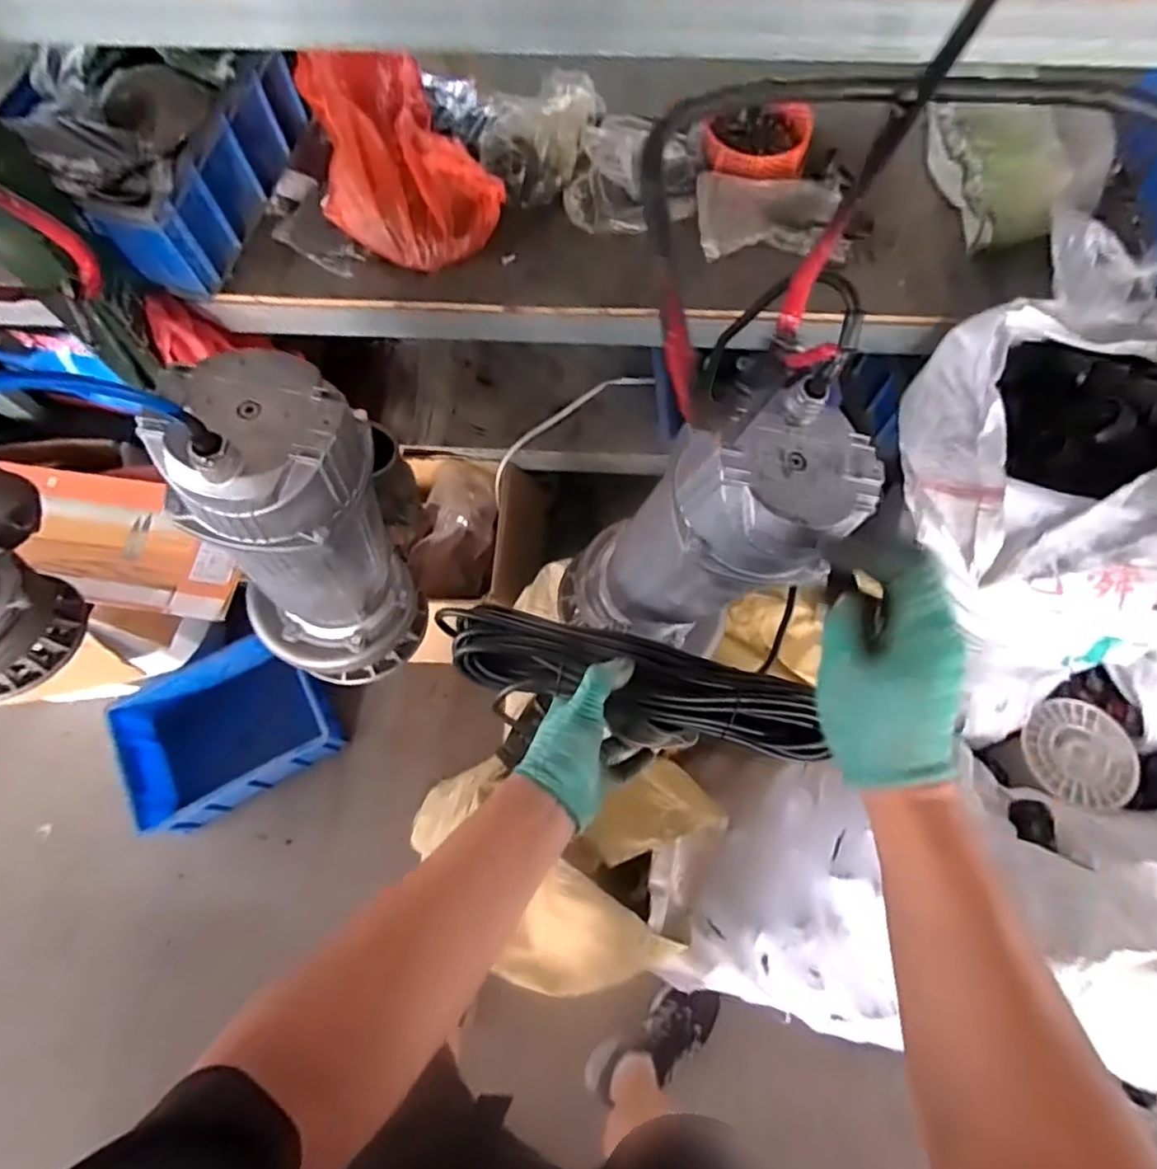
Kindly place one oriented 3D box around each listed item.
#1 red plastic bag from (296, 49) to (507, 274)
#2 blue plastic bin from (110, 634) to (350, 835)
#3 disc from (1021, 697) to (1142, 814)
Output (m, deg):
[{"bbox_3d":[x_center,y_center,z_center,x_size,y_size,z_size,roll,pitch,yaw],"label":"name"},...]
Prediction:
[{"bbox_3d":[-0.273,-0.613,0.880,0.227,0.098,0.353,-29,73,-10],"label":"red plastic bag"},{"bbox_3d":[-0.742,0.315,1.372,0.426,0.183,0.324,-30,73,-10],"label":"blue plastic bin"},{"bbox_3d":[0.946,0.319,1.167,0.187,0.028,0.202,0,70,0],"label":"disc"}]

